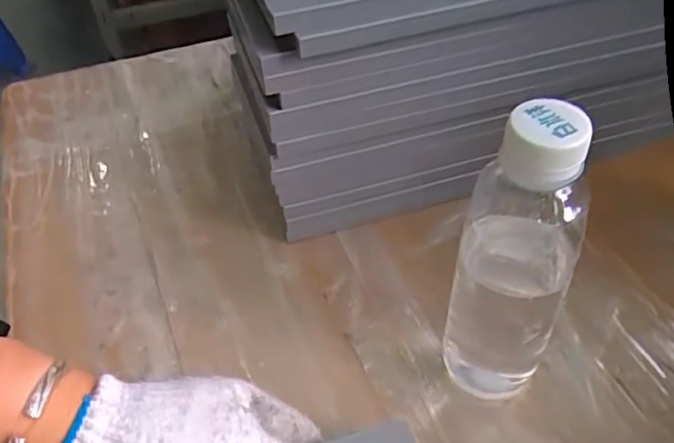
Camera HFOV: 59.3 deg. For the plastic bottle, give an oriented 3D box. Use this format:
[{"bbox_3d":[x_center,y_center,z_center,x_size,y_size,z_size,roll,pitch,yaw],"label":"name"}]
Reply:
[{"bbox_3d":[0.083,0.033,0.287,0.039,0.187,0.046,-36,55,-28],"label":"plastic bottle"}]

